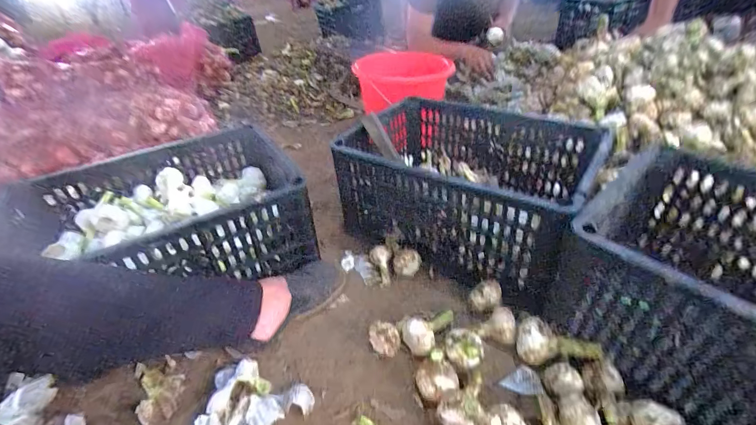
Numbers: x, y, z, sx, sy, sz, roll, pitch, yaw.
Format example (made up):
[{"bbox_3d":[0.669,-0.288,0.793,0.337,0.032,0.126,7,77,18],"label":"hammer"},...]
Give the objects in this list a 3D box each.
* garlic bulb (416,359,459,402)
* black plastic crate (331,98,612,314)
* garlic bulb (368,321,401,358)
[{"bbox_3d":[0.083,0.237,0.495,0.064,0.044,0.054,21,49,33],"label":"garlic bulb"},{"bbox_3d":[0.182,-0.065,0.720,0.432,0.211,0.331,18,51,33],"label":"black plastic crate"},{"bbox_3d":[0.011,0.203,0.550,0.048,0.053,0.049,-14,41,2],"label":"garlic bulb"}]

